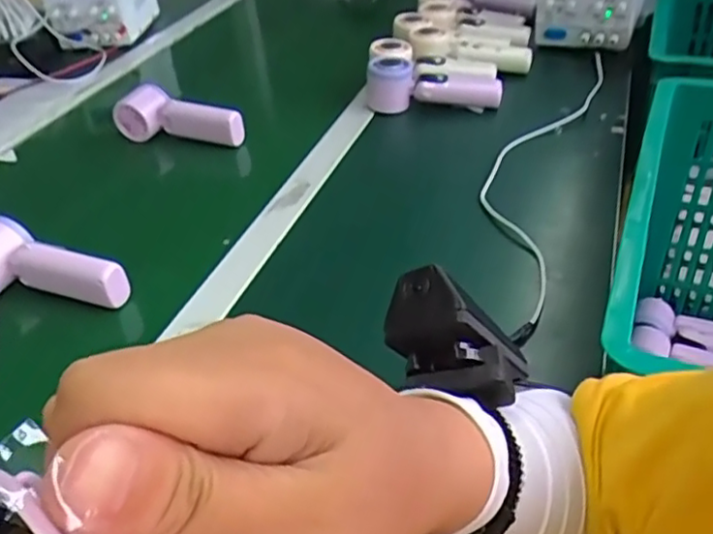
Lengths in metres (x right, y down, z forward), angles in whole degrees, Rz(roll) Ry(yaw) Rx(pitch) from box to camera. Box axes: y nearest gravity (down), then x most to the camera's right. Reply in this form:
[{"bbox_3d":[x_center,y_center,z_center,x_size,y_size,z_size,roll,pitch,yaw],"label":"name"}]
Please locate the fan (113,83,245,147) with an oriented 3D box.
[{"bbox_3d":[-0.226,-0.186,0.814,0.178,0.059,0.038,14,42,24],"label":"fan"}]

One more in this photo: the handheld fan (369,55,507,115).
[{"bbox_3d":[0.100,-0.236,0.840,0.170,0.068,0.053,8,40,16],"label":"handheld fan"}]

